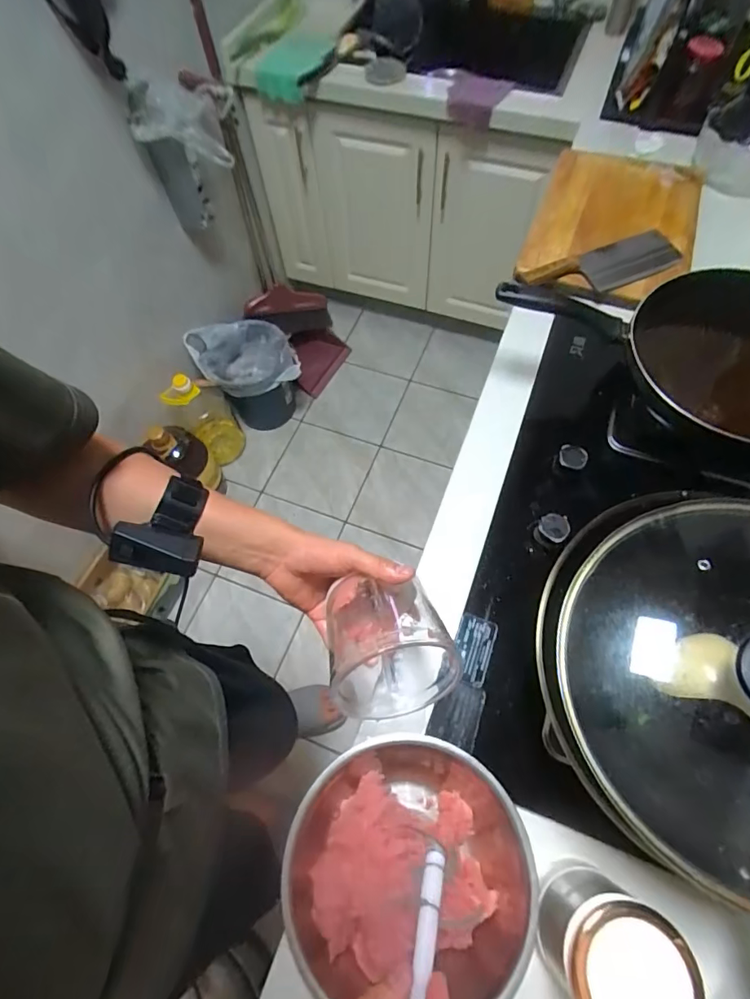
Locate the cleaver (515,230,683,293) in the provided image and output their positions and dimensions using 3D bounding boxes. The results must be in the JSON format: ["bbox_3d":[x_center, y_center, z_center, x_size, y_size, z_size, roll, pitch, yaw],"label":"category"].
[{"bbox_3d":[0.393,-0.405,0.817,0.268,0.028,0.093,-19,65,-6],"label":"cleaver"}]

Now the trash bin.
[{"bbox_3d":[-0.393,-0.385,1.554,0.288,0.324,0.226,-19,65,-6],"label":"trash bin"}]

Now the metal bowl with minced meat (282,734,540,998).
[{"bbox_3d":[0.037,0.351,0.469,0.222,0.078,0.198,10,66,7],"label":"metal bowl with minced meat"}]

